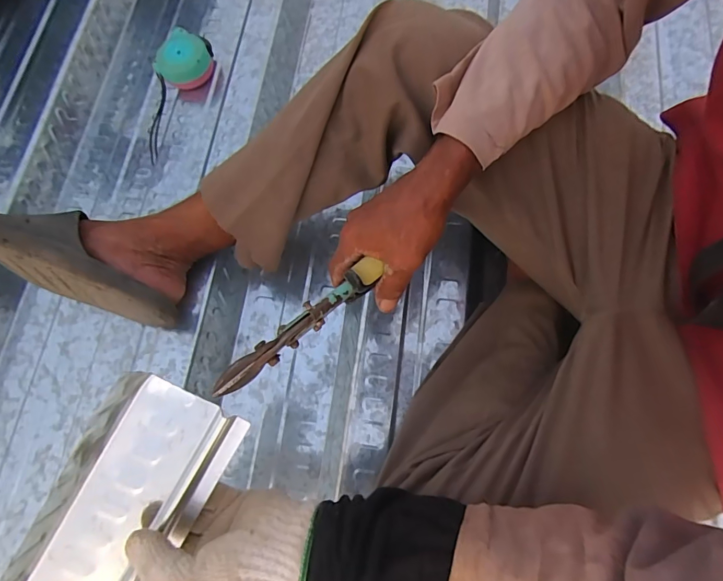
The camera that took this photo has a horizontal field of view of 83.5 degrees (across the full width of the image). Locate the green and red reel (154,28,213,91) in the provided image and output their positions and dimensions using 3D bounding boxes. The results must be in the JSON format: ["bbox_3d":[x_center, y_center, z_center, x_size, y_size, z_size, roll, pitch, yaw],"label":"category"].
[{"bbox_3d":[-0.253,-0.332,0.592,0.070,0.052,0.078,31,78,10],"label":"green and red reel"}]

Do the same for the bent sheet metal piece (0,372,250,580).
[{"bbox_3d":[-0.195,0.184,0.321,0.104,0.023,0.228,30,85,-11],"label":"bent sheet metal piece"}]

